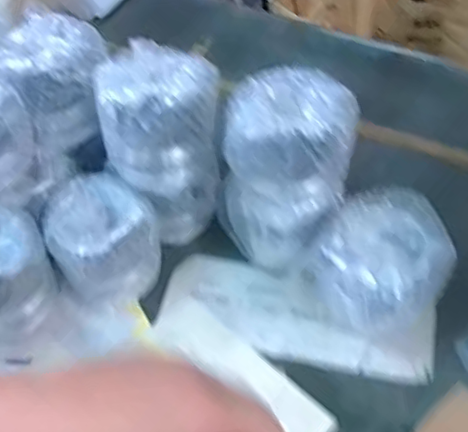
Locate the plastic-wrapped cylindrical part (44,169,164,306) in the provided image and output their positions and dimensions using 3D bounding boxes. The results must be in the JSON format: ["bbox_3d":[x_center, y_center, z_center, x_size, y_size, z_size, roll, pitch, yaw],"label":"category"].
[{"bbox_3d":[-0.141,0.025,0.676,0.115,0.088,0.121,-2,51,2],"label":"plastic-wrapped cylindrical part"}]

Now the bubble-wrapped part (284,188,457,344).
[{"bbox_3d":[0.153,0.052,0.641,0.139,0.108,0.141,-2,51,2],"label":"bubble-wrapped part"}]

